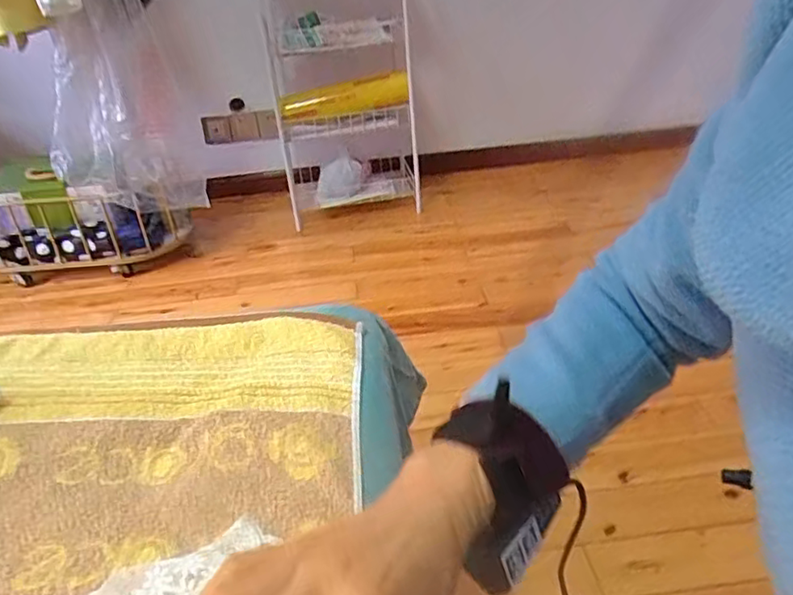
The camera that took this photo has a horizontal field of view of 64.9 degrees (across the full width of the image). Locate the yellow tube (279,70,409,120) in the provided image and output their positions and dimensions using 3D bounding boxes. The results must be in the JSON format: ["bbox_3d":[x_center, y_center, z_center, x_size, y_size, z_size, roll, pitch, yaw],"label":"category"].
[{"bbox_3d":[-0.137,-0.543,1.692,0.350,0.084,0.080,-15,34,-14],"label":"yellow tube"}]

